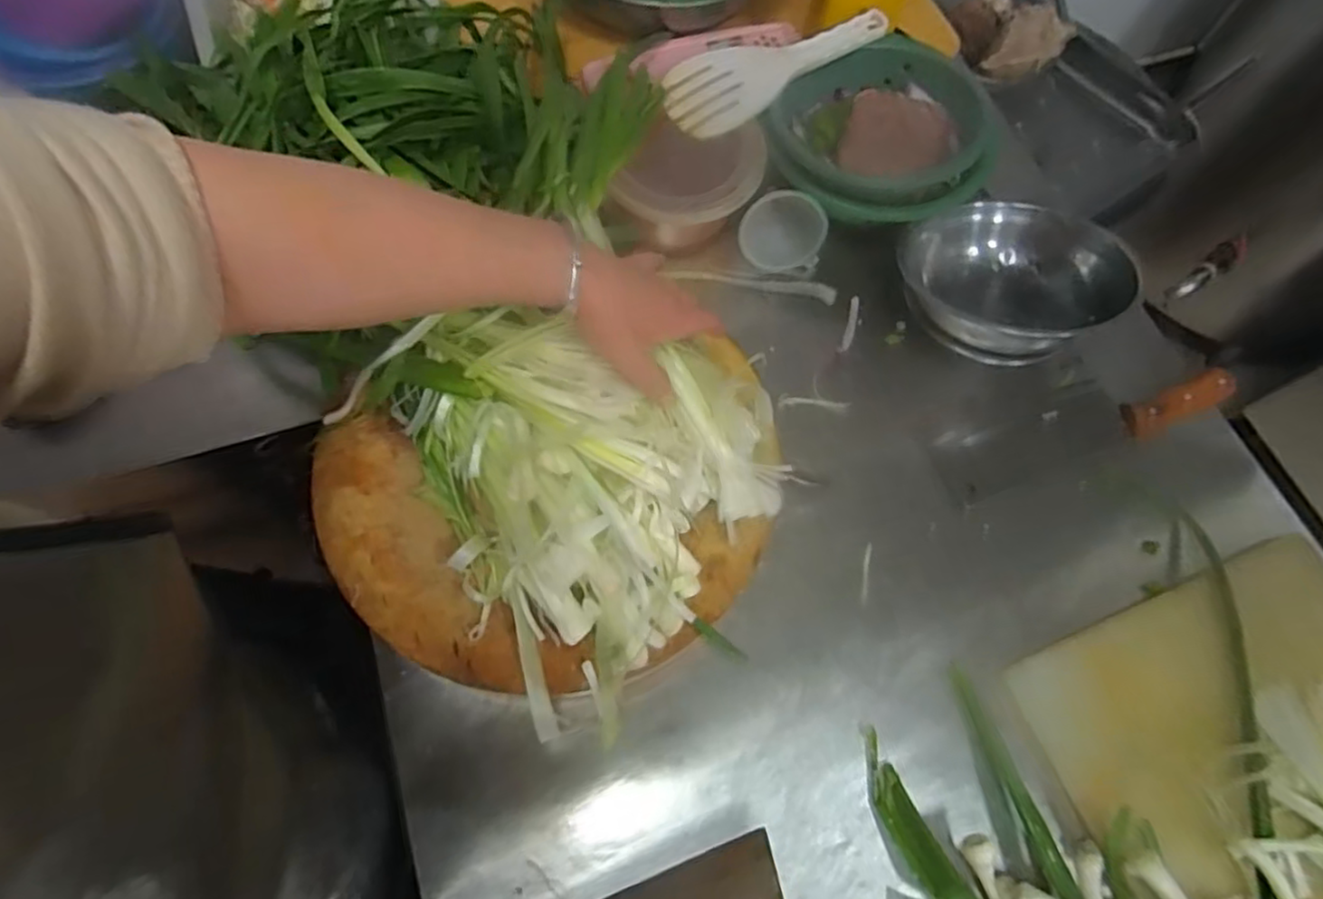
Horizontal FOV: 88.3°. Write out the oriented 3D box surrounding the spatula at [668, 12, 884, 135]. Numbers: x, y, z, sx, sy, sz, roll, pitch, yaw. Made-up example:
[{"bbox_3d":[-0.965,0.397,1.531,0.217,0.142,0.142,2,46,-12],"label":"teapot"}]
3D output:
[{"bbox_3d":[0.113,-0.393,0.687,0.246,0.018,0.084,-37,74,-16],"label":"spatula"}]

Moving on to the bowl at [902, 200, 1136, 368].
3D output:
[{"bbox_3d":[0.315,-0.156,0.639,0.169,0.107,0.177,1,67,-2],"label":"bowl"}]

